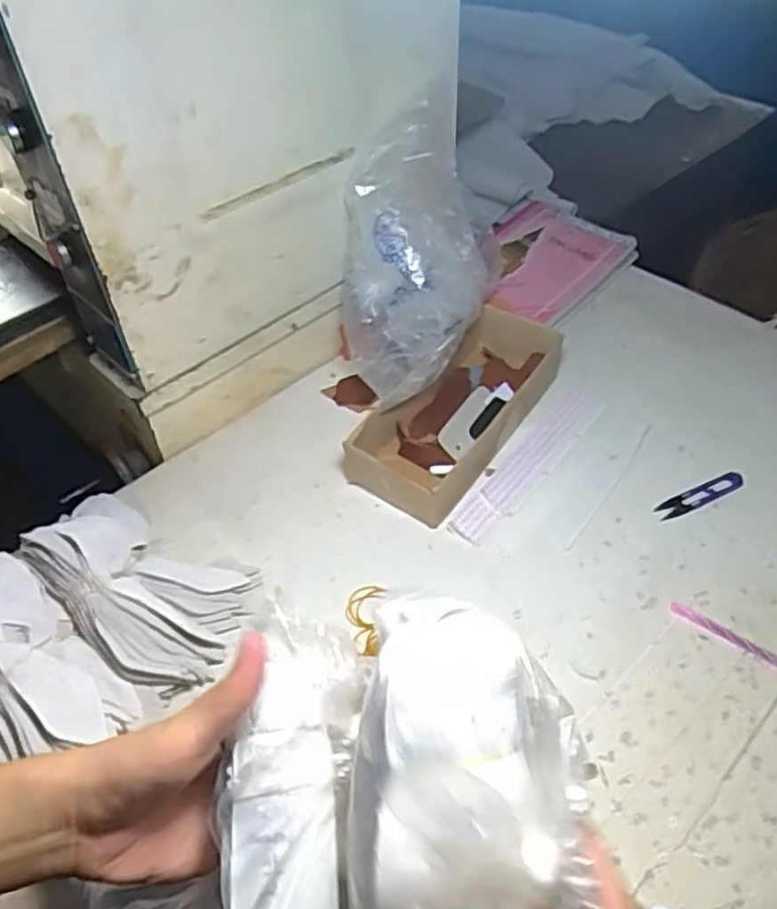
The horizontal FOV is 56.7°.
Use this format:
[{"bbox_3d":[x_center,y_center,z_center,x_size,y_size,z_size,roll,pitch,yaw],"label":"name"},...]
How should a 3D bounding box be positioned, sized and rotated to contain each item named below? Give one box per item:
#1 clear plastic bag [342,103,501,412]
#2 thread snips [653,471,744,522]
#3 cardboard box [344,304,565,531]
[{"bbox_3d":[0.028,-0.204,0.762,0.166,0.226,0.223,6,48,8],"label":"clear plastic bag"},{"bbox_3d":[0.314,0.042,0.727,0.105,0.004,0.021,-19,50,-16],"label":"thread snips"},{"bbox_3d":[0.080,-0.054,0.789,0.134,0.057,0.301,27,53,24],"label":"cardboard box"}]

